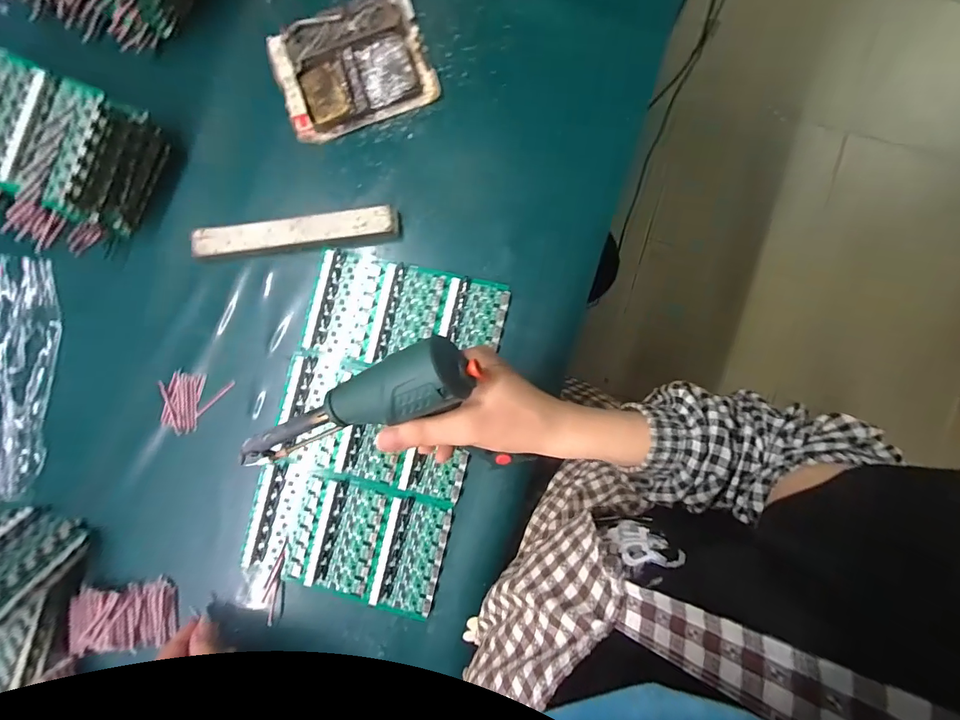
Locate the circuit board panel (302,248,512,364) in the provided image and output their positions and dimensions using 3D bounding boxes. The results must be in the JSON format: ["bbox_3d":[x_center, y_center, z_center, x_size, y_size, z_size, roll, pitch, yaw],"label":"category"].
[{"bbox_3d":[-0.072,-0.042,0.429,0.185,0.010,0.098,12,89,2],"label":"circuit board panel"}]

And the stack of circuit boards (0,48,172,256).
[{"bbox_3d":[-0.438,-0.198,0.421,0.187,0.089,0.153,22,89,3],"label":"stack of circuit boards"}]

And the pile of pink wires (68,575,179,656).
[{"bbox_3d":[-0.346,0.248,0.426,0.107,0.018,0.059,-7,88,2],"label":"pile of pink wires"}]

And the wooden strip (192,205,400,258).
[{"bbox_3d":[-0.181,-0.124,0.430,0.200,0.017,0.029,-5,88,2],"label":"wooden strip"}]

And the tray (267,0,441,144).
[{"bbox_3d":[-0.126,-0.288,0.432,0.149,0.025,0.112,-19,88,1],"label":"tray"}]

